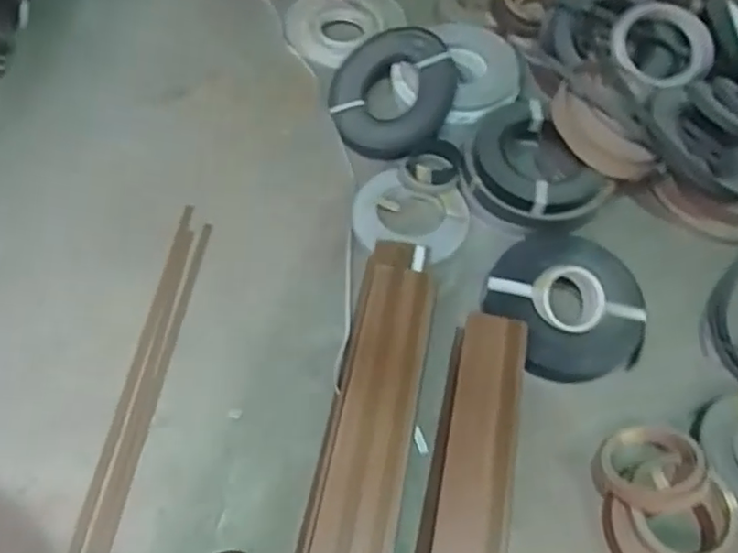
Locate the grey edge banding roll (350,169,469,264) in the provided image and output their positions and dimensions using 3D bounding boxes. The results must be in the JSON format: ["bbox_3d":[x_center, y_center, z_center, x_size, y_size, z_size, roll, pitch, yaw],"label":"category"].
[{"bbox_3d":[0.098,-0.145,1.501,0.269,0.031,0.236,25,63,12],"label":"grey edge banding roll"}]

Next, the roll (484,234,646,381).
[{"bbox_3d":[0.439,0.062,1.373,0.349,0.062,0.347,8,61,3],"label":"roll"}]

